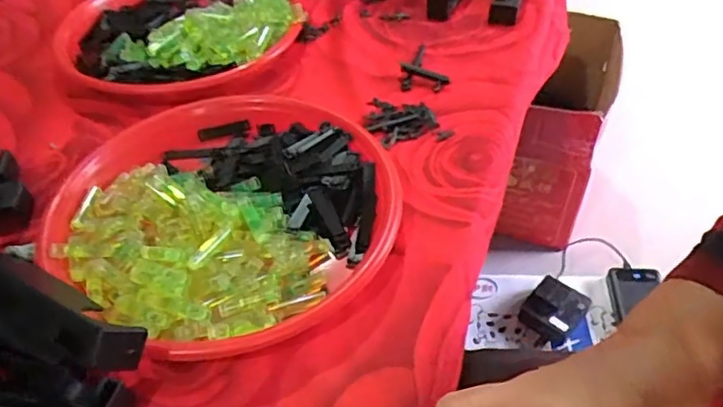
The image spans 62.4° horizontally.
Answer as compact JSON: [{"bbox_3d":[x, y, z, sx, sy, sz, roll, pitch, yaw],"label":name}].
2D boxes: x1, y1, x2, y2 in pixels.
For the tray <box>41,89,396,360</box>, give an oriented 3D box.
[{"bbox_3d":[-0.097,-0.004,0.449,0.245,0.030,0.236,-1,45,1],"label":"tray"}]

